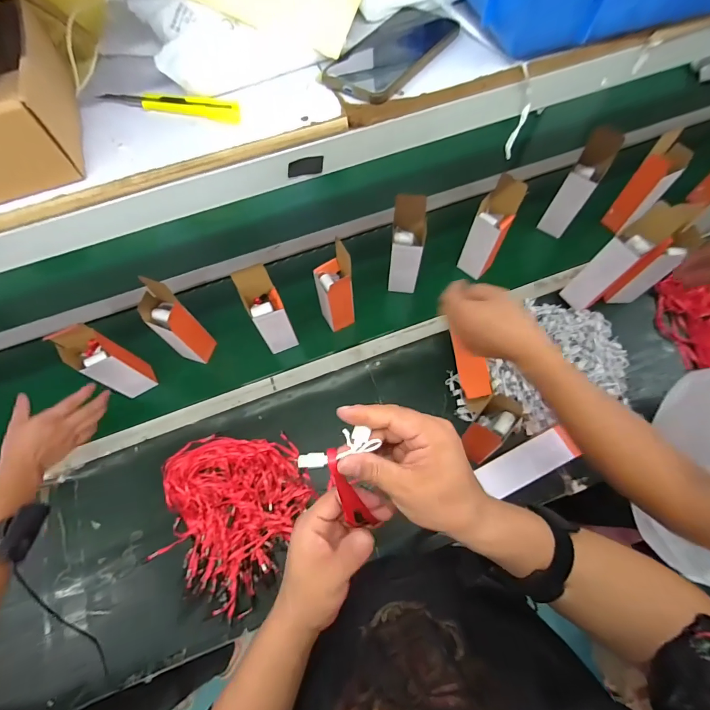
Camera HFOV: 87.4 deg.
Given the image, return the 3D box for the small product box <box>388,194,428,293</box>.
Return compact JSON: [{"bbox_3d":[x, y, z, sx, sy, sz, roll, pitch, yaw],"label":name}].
[{"bbox_3d":[0.116,-0.234,0.817,0.076,0.218,0.086,5,68,5],"label":"small product box"}]

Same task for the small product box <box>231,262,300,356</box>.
[{"bbox_3d":[-0.177,-0.081,0.778,0.066,0.230,0.085,-28,69,-9],"label":"small product box"}]

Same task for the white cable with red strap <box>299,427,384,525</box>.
[{"bbox_3d":[-0.010,0.112,0.327,0.065,0.108,0.016,-6,28,0],"label":"white cable with red strap"}]

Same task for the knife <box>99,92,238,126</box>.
[{"bbox_3d":[-0.181,-0.253,0.370,0.144,0.009,0.030,12,68,7],"label":"knife"}]

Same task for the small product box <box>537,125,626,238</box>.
[{"bbox_3d":[0.523,-0.392,0.876,0.069,0.229,0.079,32,72,15],"label":"small product box"}]

